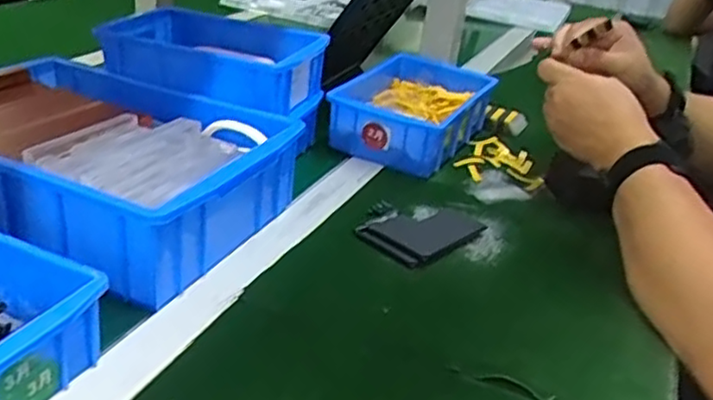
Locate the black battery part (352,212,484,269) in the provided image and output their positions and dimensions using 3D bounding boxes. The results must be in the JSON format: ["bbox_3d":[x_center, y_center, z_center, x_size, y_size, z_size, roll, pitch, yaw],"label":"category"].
[{"bbox_3d":[0.060,0.028,0.628,0.114,0.009,0.071,-18,36,-41],"label":"black battery part"}]

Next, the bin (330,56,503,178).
[{"bbox_3d":[0.064,-0.096,0.798,0.137,0.084,0.186,19,28,21],"label":"bin"}]

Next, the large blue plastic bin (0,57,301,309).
[{"bbox_3d":[-0.222,-0.033,0.586,0.304,0.090,0.205,17,28,19],"label":"large blue plastic bin"}]

